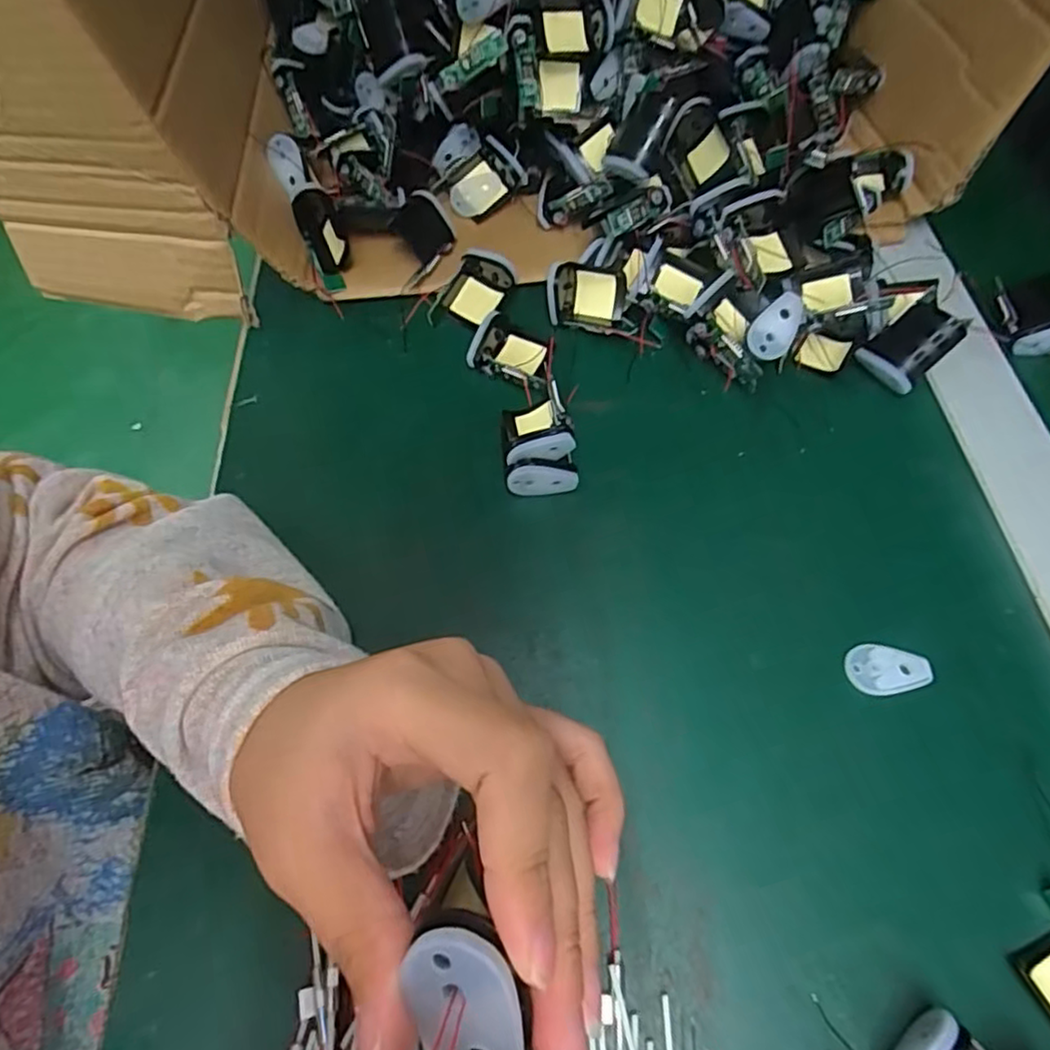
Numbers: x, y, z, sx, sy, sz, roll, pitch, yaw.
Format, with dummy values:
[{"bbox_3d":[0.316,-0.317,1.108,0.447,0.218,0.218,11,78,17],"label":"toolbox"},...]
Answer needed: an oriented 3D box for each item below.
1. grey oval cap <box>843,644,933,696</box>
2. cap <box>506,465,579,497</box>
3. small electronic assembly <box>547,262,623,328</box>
[{"bbox_3d":[0.160,0.063,0.287,0.035,0.004,0.021,-8,61,-2],"label":"grey oval cap"},{"bbox_3d":[0.009,-0.022,0.332,0.036,0.017,0.005,1,36,-10],"label":"cap"},{"bbox_3d":[0.035,-0.135,0.384,0.043,0.033,0.016,4,33,3],"label":"small electronic assembly"}]

